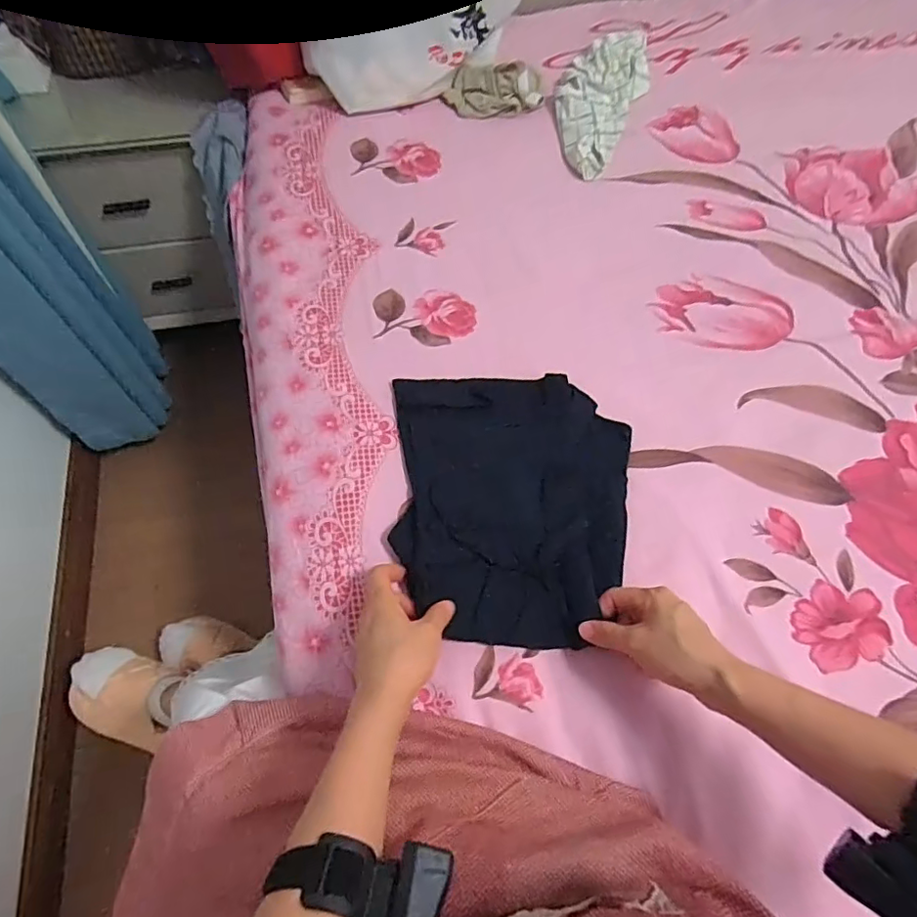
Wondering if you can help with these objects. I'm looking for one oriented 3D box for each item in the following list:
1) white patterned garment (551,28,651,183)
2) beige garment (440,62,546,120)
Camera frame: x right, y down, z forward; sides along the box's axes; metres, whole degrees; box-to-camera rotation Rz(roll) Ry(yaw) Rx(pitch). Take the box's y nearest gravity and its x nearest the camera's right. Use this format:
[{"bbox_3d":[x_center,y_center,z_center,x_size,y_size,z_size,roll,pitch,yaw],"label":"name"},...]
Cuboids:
[{"bbox_3d":[0.216,-0.566,0.858,0.122,0.041,0.304,21,66,7],"label":"white patterned garment"},{"bbox_3d":[0.054,-0.564,0.841,0.147,0.048,0.078,3,65,-1],"label":"beige garment"}]

